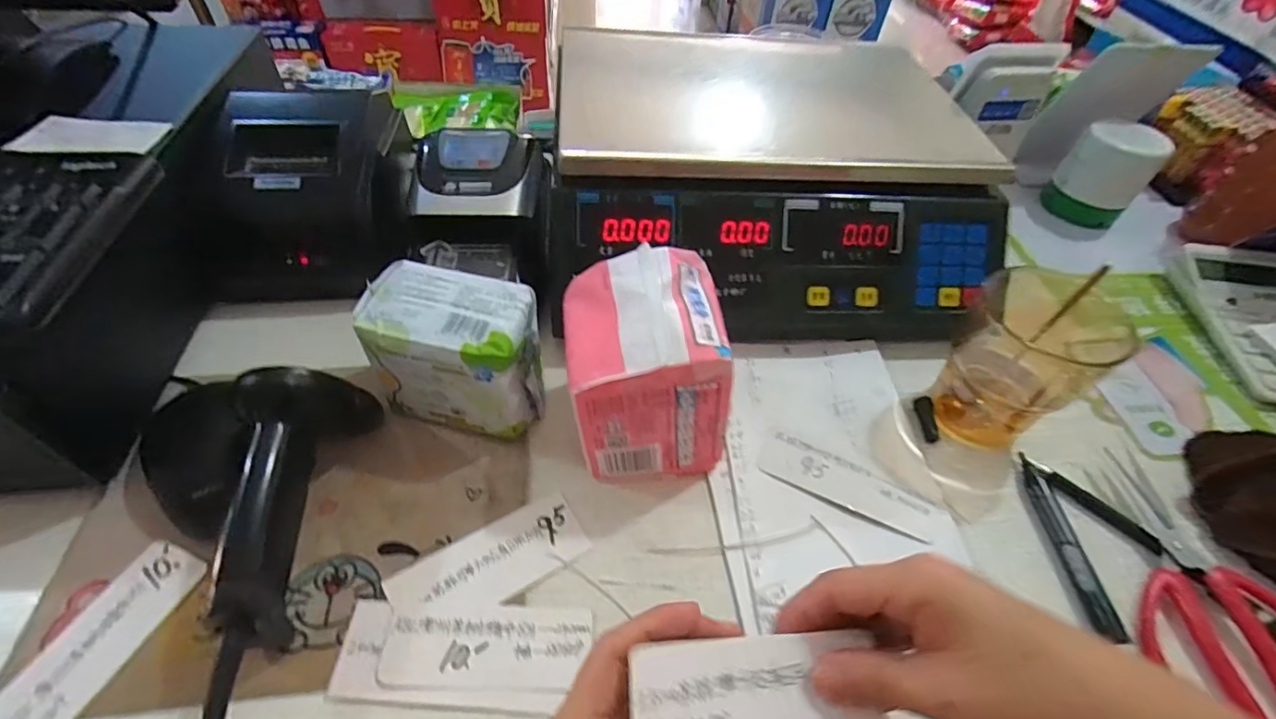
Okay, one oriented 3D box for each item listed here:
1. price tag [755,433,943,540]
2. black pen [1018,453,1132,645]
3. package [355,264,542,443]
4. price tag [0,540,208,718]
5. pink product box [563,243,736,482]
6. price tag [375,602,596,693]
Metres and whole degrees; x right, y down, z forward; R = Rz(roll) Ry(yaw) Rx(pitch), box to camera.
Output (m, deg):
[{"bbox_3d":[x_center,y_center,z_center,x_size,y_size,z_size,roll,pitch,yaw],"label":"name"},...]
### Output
[{"bbox_3d":[0.138,0.081,0.362,0.112,0.004,0.035,23,52,18],"label":"price tag"},{"bbox_3d":[0.263,0.110,0.340,0.015,0.007,0.115,3,50,-3],"label":"black pen"},{"bbox_3d":[-0.114,-0.001,0.362,0.110,0.086,0.070,14,50,7],"label":"package"},{"bbox_3d":[-0.279,0.147,0.281,0.044,0.005,0.111,16,50,10],"label":"price tag"},{"bbox_3d":[0.005,0.007,0.346,0.097,0.113,0.095,-3,51,-8],"label":"pink product box"},{"bbox_3d":[-0.078,0.149,0.290,0.104,0.005,0.040,3,50,-3],"label":"price tag"}]

